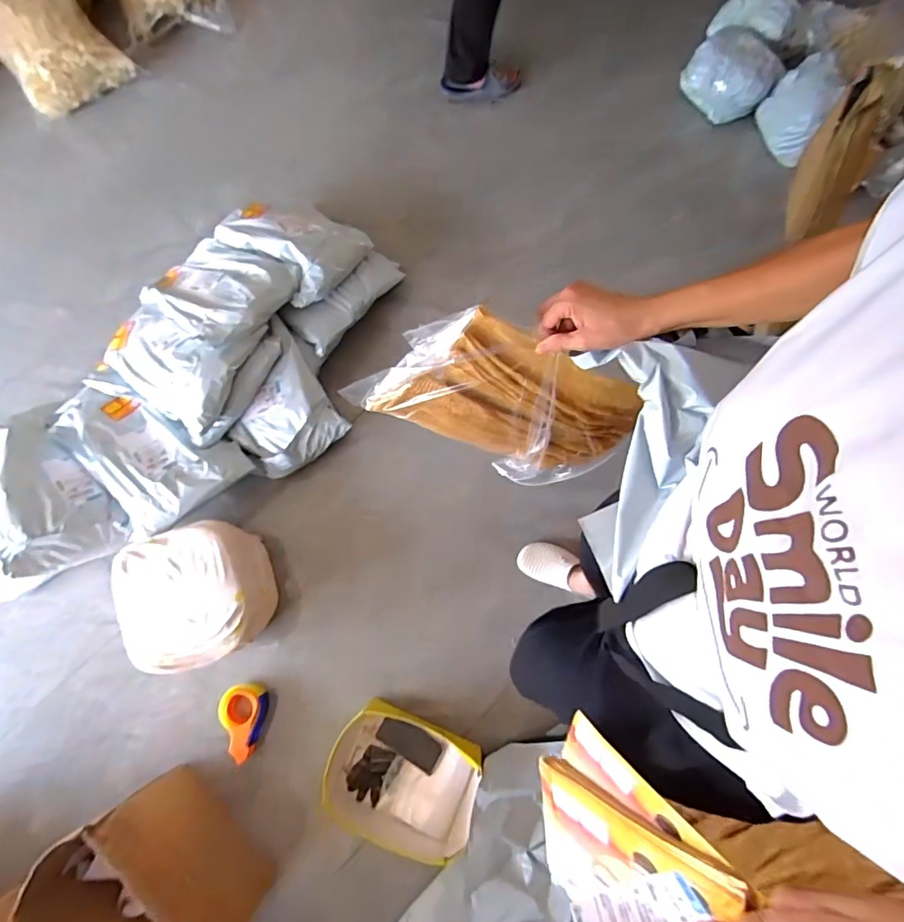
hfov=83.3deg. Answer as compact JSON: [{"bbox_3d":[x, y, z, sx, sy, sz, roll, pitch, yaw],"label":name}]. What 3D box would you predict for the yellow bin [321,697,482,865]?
[{"bbox_3d":[-0.116,0.739,1.186,0.338,0.131,0.278,17,77,4],"label":"yellow bin"}]

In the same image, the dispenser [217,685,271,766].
[{"bbox_3d":[-0.506,0.617,1.209,0.113,0.047,0.163,10,76,3],"label":"dispenser"}]

